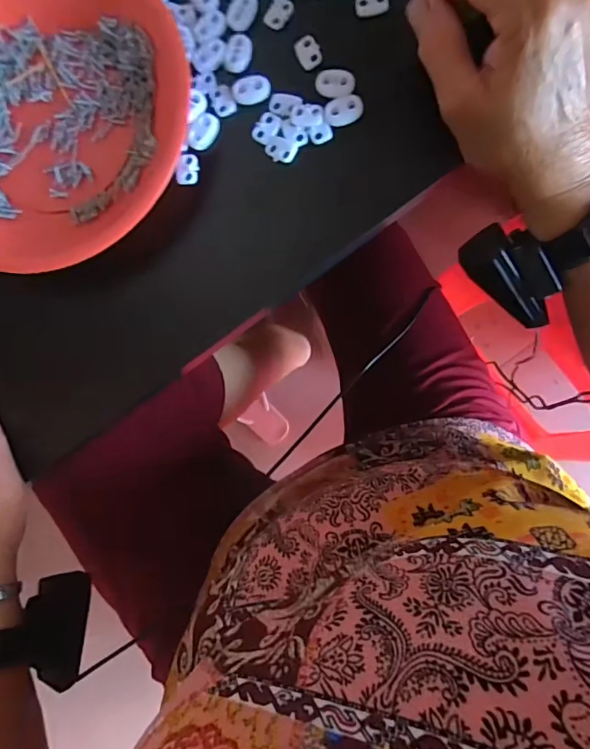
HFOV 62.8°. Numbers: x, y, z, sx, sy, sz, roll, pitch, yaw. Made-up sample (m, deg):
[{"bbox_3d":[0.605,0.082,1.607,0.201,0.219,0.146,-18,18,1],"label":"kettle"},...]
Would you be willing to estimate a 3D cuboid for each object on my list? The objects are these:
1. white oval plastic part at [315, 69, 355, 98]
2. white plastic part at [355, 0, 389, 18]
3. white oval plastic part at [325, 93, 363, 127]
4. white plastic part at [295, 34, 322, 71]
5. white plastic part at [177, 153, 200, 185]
[{"bbox_3d":[0.024,-0.171,0.284,0.022,0.004,0.016,4,85,7],"label":"white oval plastic part"},{"bbox_3d":[0.046,-0.221,0.287,0.019,0.007,0.010,-5,84,7],"label":"white plastic part"},{"bbox_3d":[0.029,-0.156,0.284,0.022,0.005,0.016,-10,83,6],"label":"white oval plastic part"},{"bbox_3d":[0.009,-0.193,0.290,0.013,0.005,0.019,-22,82,4],"label":"white plastic part"},{"bbox_3d":[-0.066,-0.128,0.300,0.012,0.008,0.019,9,85,8],"label":"white plastic part"}]

